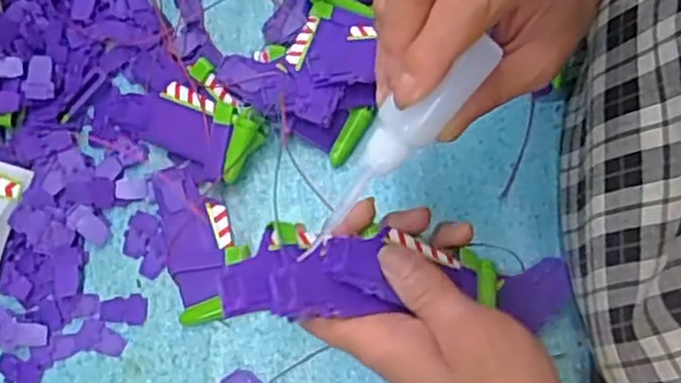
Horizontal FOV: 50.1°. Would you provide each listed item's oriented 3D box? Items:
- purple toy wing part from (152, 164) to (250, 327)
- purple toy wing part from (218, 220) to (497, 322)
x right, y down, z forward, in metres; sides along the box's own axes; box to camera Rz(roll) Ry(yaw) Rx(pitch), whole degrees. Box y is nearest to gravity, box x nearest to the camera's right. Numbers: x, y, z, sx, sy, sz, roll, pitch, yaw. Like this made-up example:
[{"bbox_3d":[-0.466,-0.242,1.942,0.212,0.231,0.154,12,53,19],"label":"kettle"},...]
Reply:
[{"bbox_3d":[-0.079,0.027,0.416,0.043,0.013,0.090,-15,76,-3],"label":"purple toy wing part"},{"bbox_3d":[0.009,0.034,0.334,0.133,0.020,0.043,0,74,-25],"label":"purple toy wing part"}]

